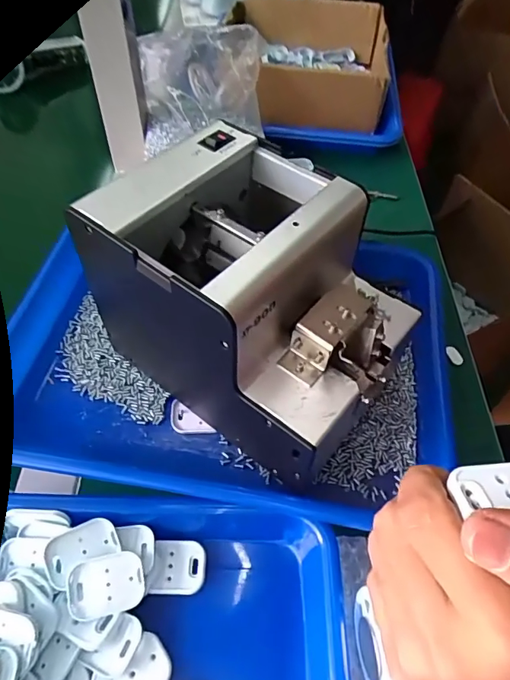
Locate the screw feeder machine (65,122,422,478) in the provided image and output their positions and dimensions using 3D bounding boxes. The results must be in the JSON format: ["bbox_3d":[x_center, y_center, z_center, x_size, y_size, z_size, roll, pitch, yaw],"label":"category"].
[{"bbox_3d":[0.000,-0.021,0.311,0.171,0.149,0.120,34,59,21],"label":"screw feeder machine"}]

